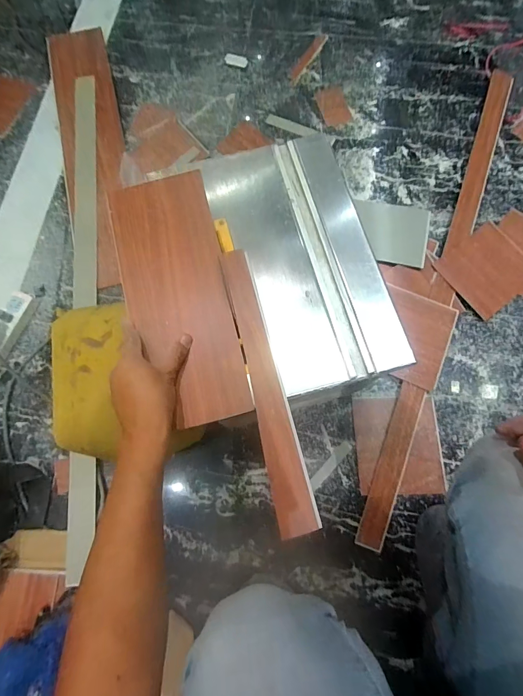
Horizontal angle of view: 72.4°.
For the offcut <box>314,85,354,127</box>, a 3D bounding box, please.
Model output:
[{"bbox_3d":[0.194,-0.648,0.953,0.076,0.004,0.122,-16,76,-2],"label":"offcut"}]

